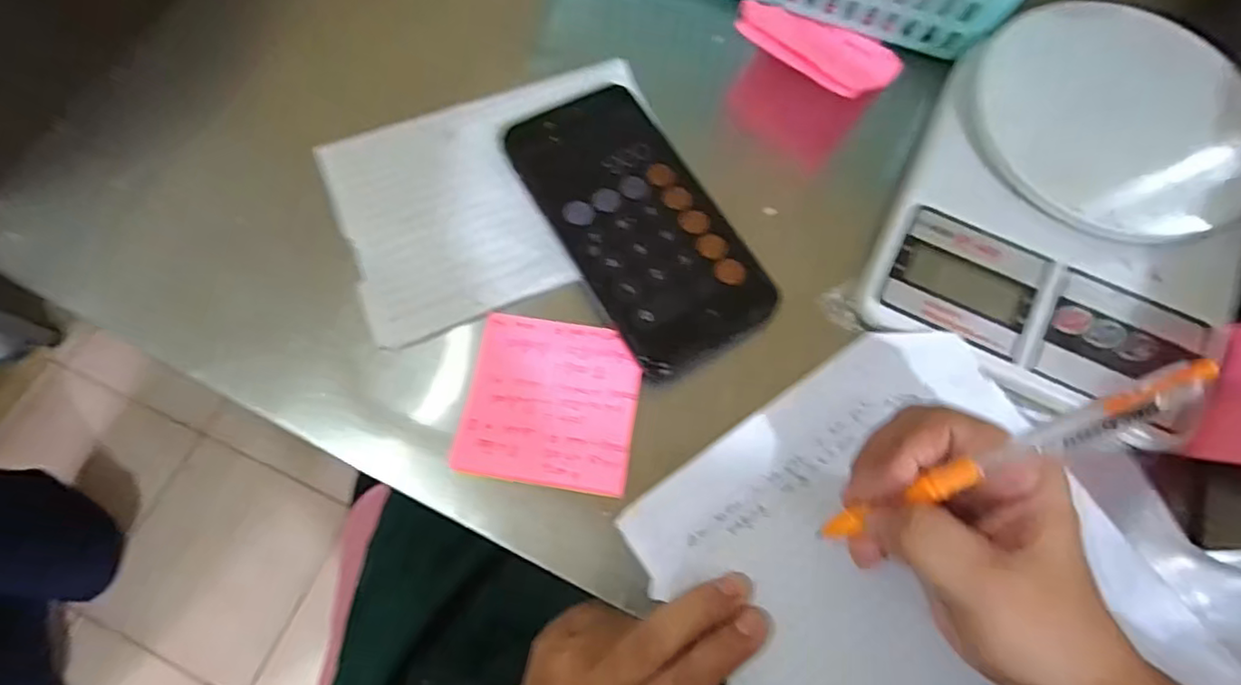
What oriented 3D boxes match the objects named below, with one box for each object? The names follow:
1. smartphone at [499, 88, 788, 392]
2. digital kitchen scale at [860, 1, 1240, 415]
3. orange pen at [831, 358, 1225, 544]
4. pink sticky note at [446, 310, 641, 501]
[{"bbox_3d":[0.008,-0.063,0.314,0.077,0.009,0.160,-29,73,-10],"label":"smartphone"},{"bbox_3d":[0.220,-0.071,0.297,0.149,0.031,0.203,24,72,8],"label":"digital kitchen scale"},{"bbox_3d":[0.126,0.041,0.211,0.129,0.011,0.010,-37,69,31],"label":"orange pen"},{"bbox_3d":[-0.031,0.026,0.283,0.075,0.009,0.078,8,70,3],"label":"pink sticky note"}]

